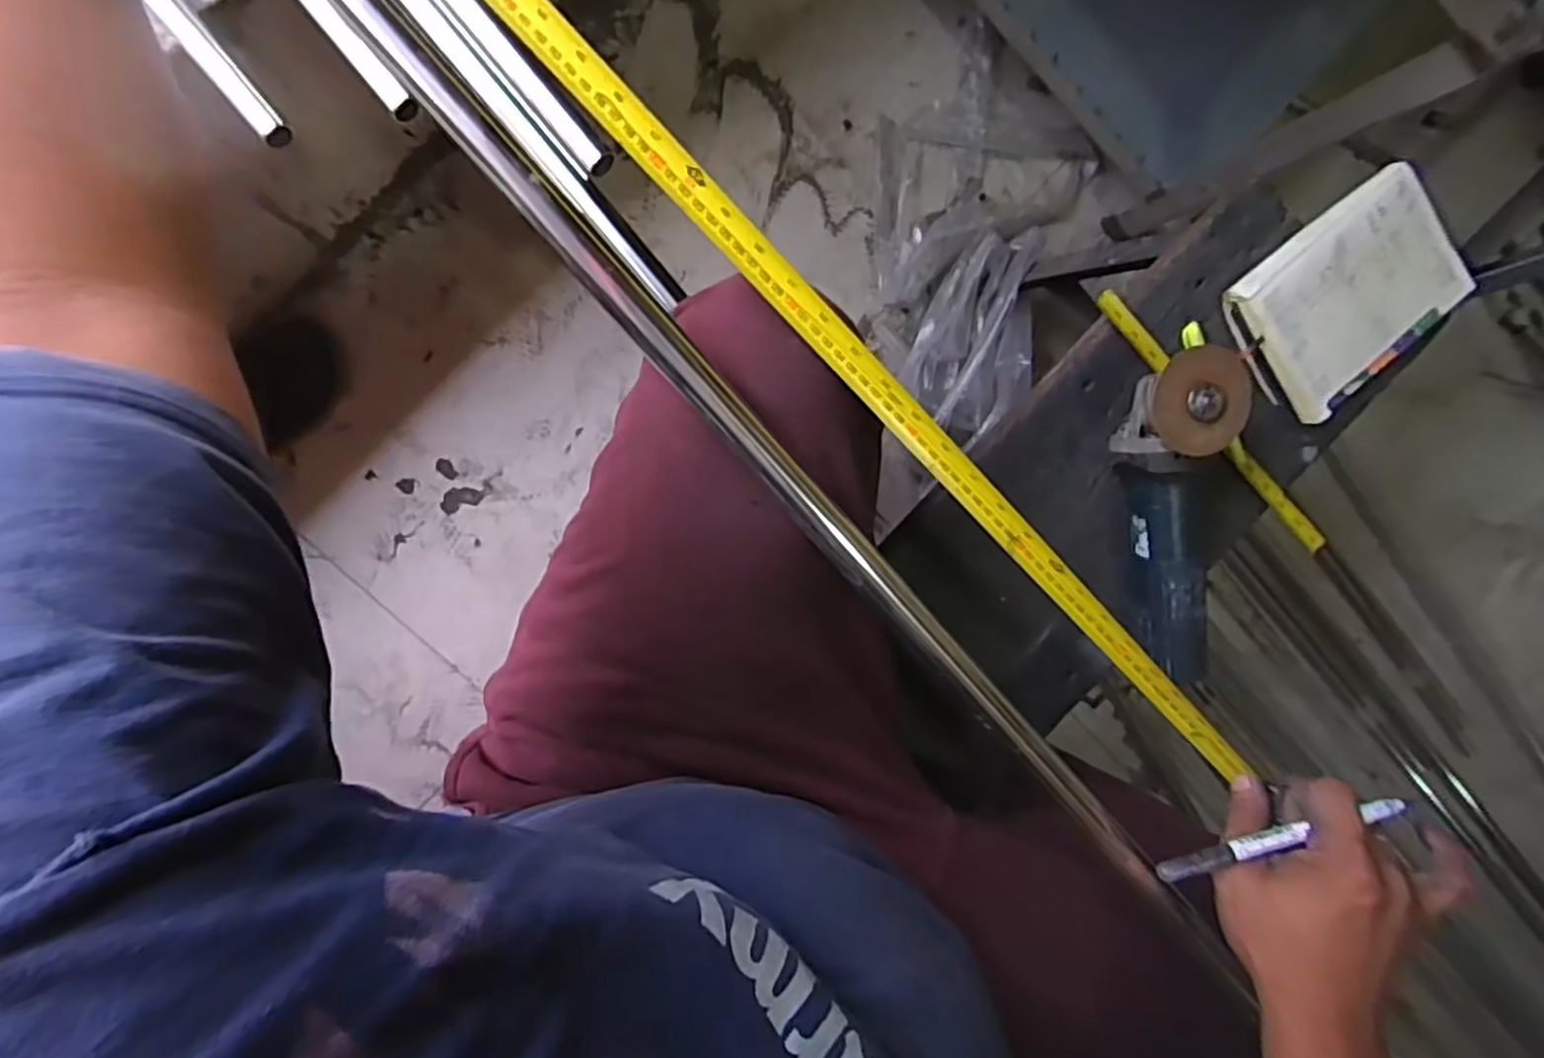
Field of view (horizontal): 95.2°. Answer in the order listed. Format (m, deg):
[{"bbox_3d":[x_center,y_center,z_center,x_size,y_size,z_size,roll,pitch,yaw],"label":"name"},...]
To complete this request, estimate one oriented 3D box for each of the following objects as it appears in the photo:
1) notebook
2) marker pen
[{"bbox_3d":[0.550,-0.223,0.667,0.231,0.030,0.150,-39,100,-5],"label":"notebook"},{"bbox_3d":[0.301,0.186,0.421,0.141,0.013,0.014,-20,99,6],"label":"marker pen"}]

